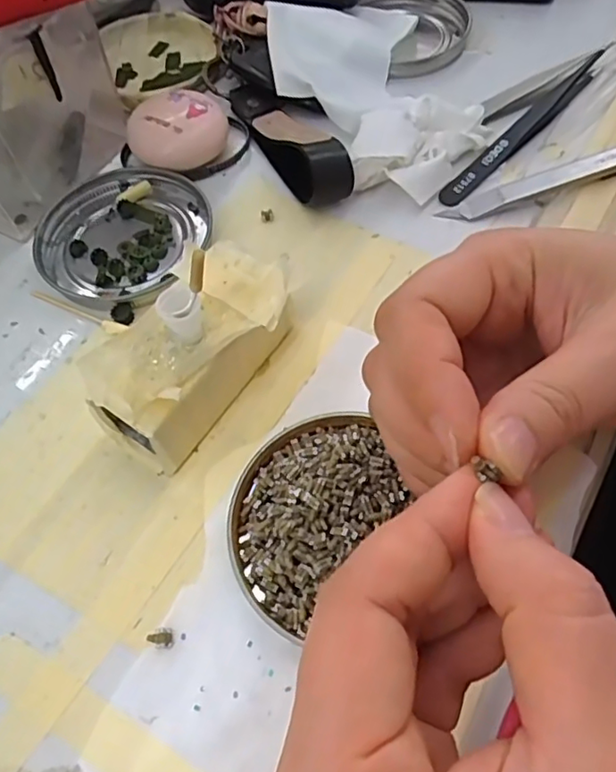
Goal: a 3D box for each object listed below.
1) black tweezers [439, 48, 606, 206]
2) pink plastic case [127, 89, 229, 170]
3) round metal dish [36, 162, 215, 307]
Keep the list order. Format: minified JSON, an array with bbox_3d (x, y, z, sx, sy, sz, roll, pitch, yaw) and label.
[{"bbox_3d":[0.105,-0.129,0.293,0.015,0.010,0.125,38,69,21],"label":"black tweezers"},{"bbox_3d":[-0.063,-0.124,0.294,0.047,0.023,0.039,-12,61,-3],"label":"pink plastic case"},{"bbox_3d":[-0.088,-0.071,0.275,0.073,0.008,0.076,-1,61,2],"label":"round metal dish"}]

